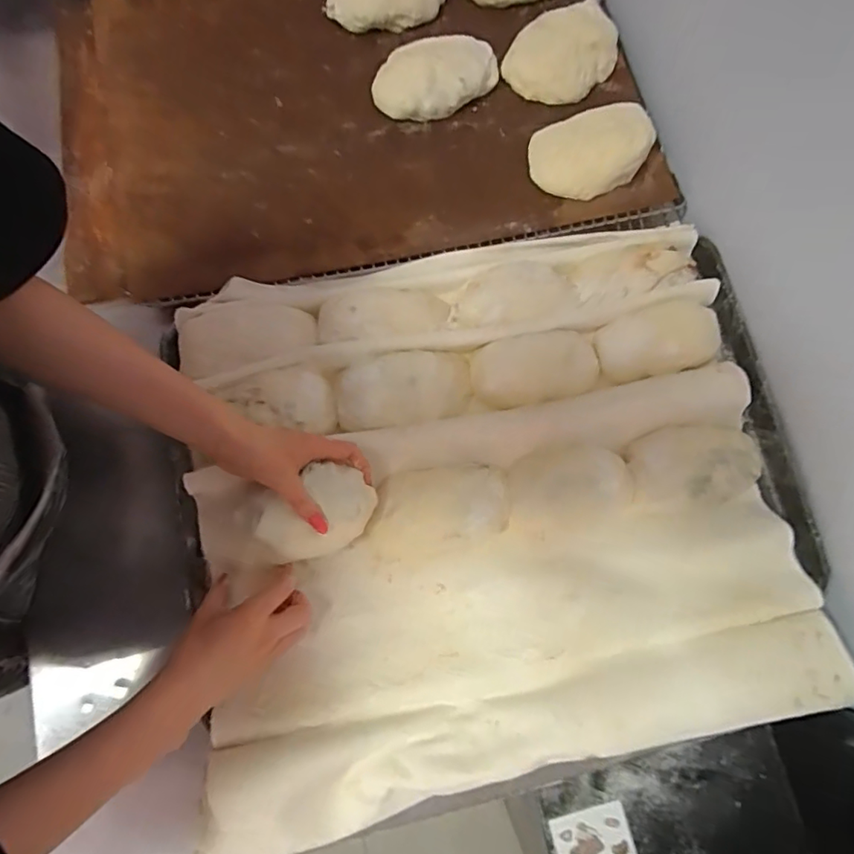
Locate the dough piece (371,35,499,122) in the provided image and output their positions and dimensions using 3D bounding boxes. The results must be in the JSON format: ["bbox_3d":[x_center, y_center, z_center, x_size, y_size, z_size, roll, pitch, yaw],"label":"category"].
[{"bbox_3d":[0.009,-0.400,0.620,0.141,0.047,0.078,-12,78,-4],"label":"dough piece"}]

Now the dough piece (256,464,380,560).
[{"bbox_3d":[-0.095,0.078,0.473,0.070,0.031,0.095,43,81,8],"label":"dough piece"}]

